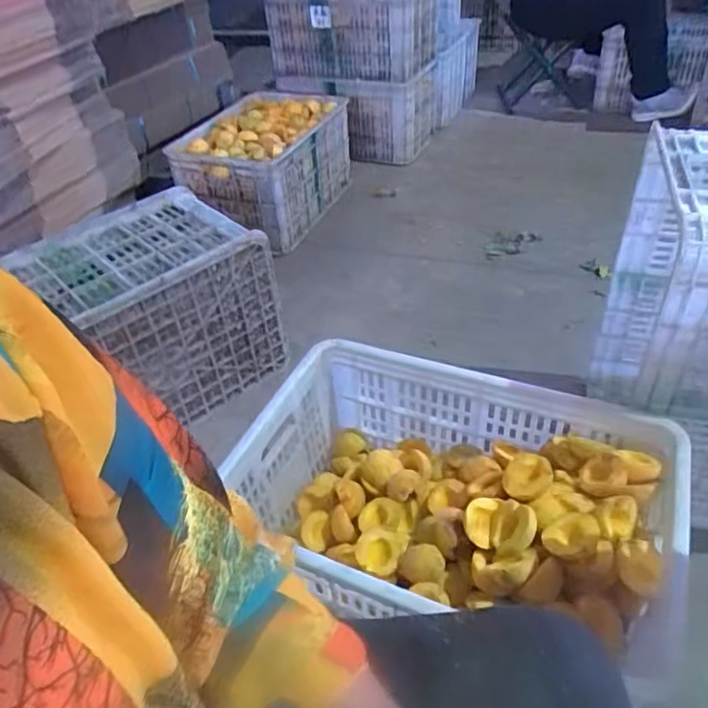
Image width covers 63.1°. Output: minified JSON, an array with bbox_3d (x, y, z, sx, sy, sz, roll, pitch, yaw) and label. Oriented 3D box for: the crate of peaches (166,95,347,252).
[{"bbox_3d":[-0.272,-0.603,1.842,0.385,0.261,0.613,11,43,19],"label":"crate of peaches"}]

